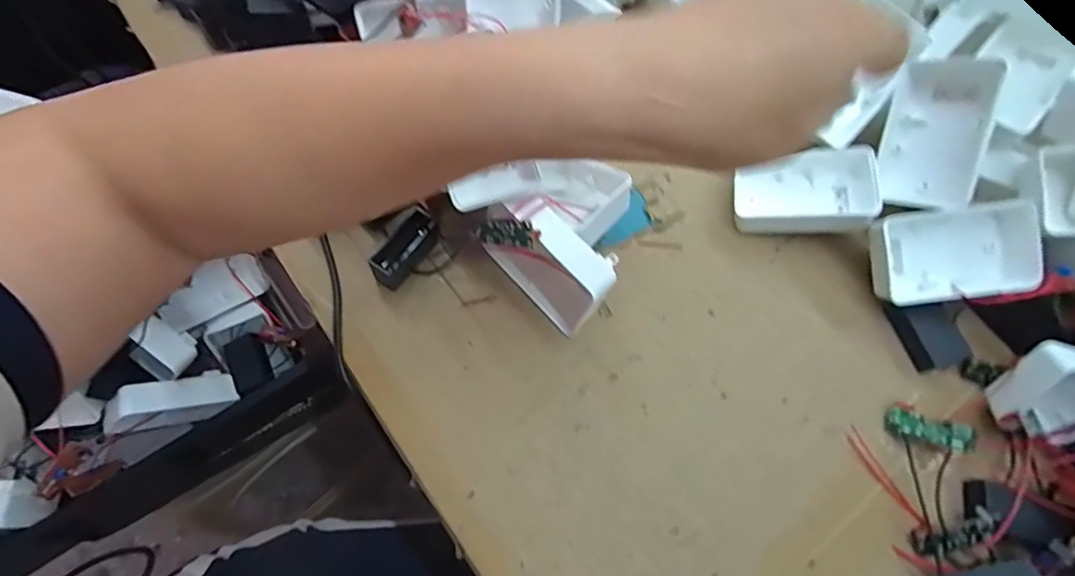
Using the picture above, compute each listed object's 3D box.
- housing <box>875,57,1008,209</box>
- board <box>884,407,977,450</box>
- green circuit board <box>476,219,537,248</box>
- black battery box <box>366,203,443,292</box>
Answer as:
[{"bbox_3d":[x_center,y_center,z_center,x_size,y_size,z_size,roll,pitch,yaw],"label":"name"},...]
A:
[{"bbox_3d":[0.262,-0.102,0.351,0.055,0.017,0.093,19,107,41],"label":"housing"},{"bbox_3d":[0.242,0.087,0.327,0.045,0.005,0.017,14,70,33],"label":"board"},{"bbox_3d":[-0.020,-0.033,0.312,0.045,0.004,0.016,9,112,41],"label":"green circuit board"},{"bbox_3d":[-0.084,-0.025,0.346,0.018,0.031,0.053,33,68,10],"label":"black battery box"}]

